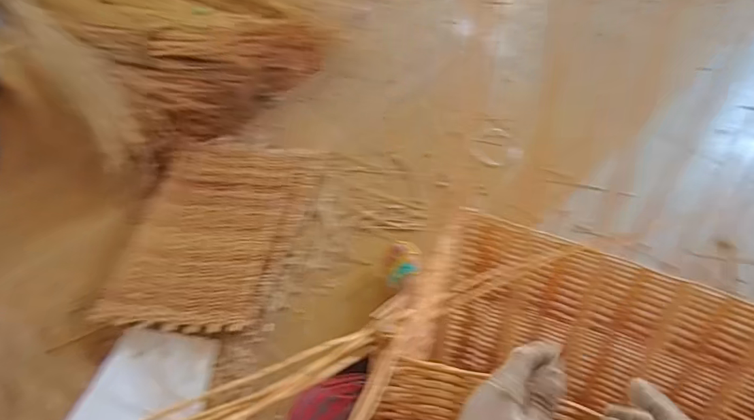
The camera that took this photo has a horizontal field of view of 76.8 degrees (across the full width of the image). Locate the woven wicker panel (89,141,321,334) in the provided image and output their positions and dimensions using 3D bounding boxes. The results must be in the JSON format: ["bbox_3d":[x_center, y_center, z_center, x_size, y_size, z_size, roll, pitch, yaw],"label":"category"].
[{"bbox_3d":[-0.403,0.043,1.205,0.387,0.032,0.564,14,55,4],"label":"woven wicker panel"}]

